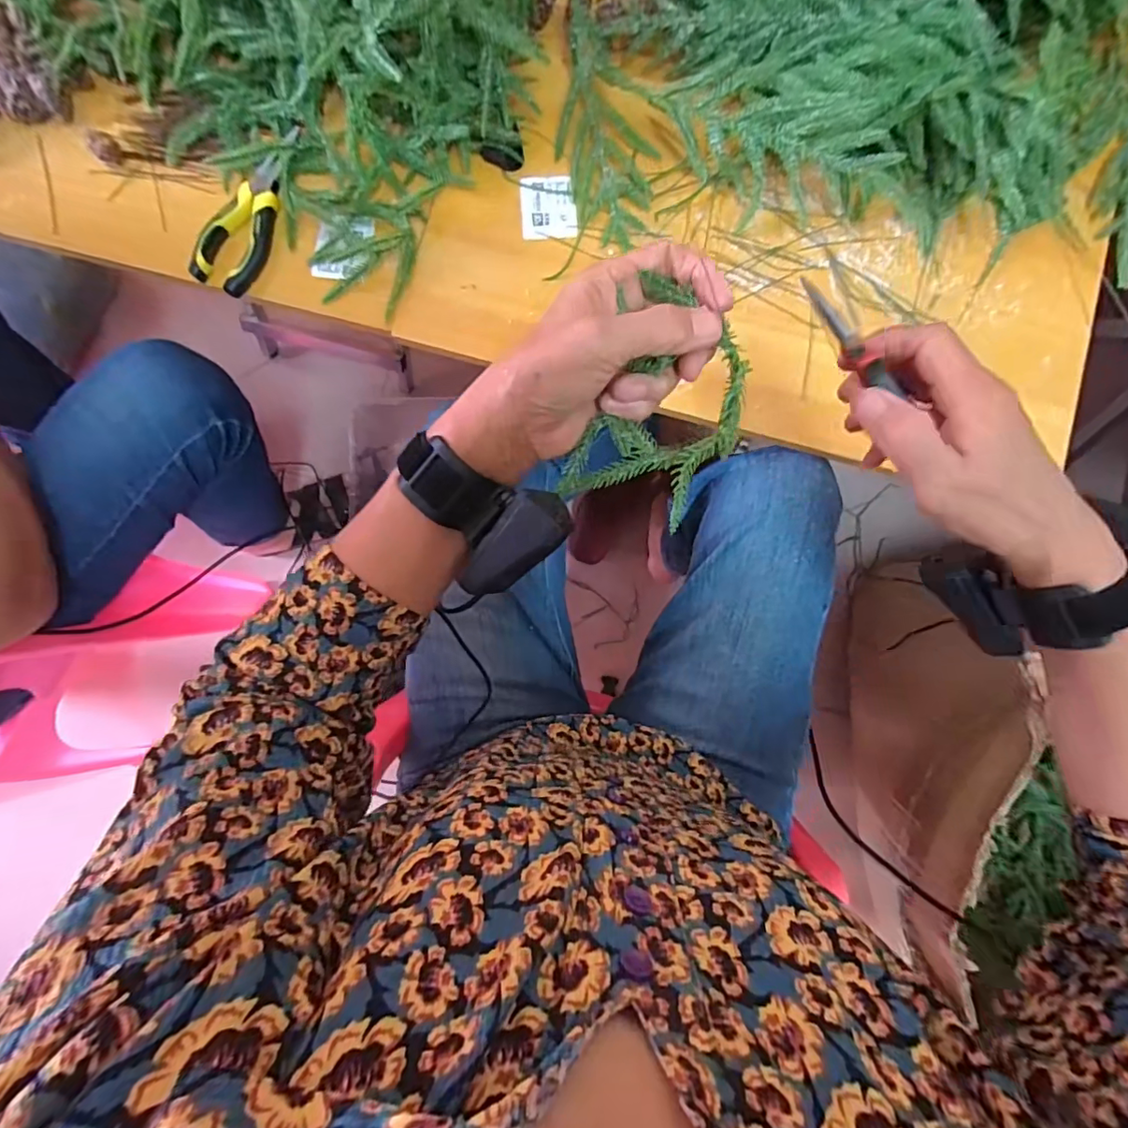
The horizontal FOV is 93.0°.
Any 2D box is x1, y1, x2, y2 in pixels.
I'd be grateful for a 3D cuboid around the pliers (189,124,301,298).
[{"bbox_3d":[-0.273,-0.314,0.471,0.049,0.017,0.156,27,89,2],"label":"pliers"}]

